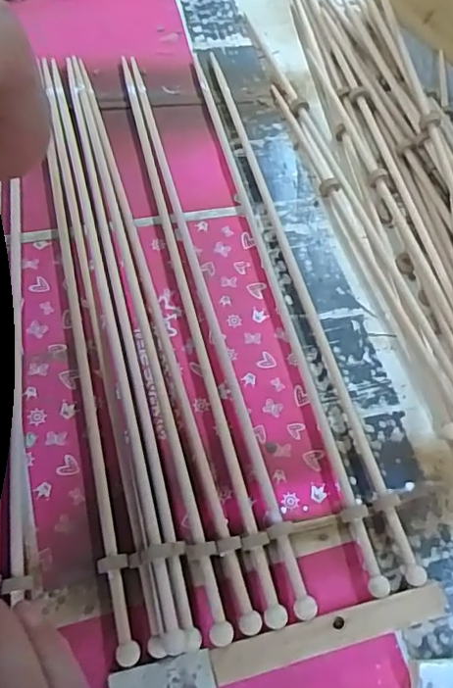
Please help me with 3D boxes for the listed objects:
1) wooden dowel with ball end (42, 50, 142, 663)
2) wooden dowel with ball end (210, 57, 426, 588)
[{"bbox_3d":[-0.154,-0.047,0.580,0.021,0.021,0.684,-9,66,-11],"label":"wooden dowel with ball end"},{"bbox_3d":[0.080,-0.084,0.638,0.016,0.018,0.687,-12,67,-12],"label":"wooden dowel with ball end"}]

